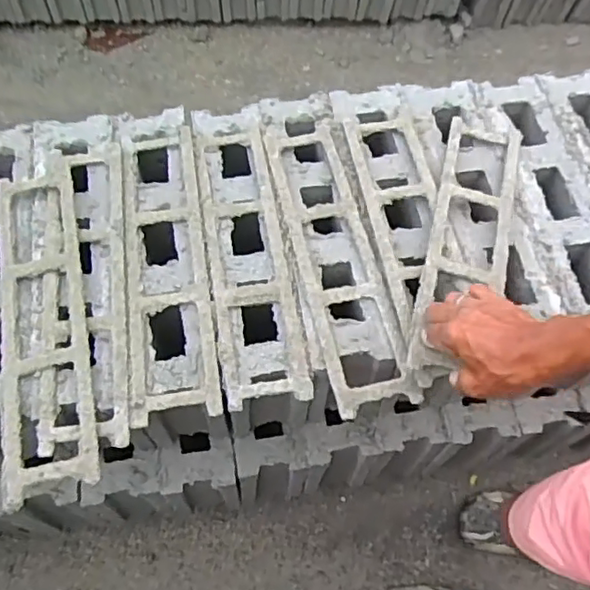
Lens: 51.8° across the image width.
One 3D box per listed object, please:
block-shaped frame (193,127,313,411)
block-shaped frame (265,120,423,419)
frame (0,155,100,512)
[{"bbox_3d":[-0.056,-0.053,0.713,0.092,0.015,0.373,-8,63,-5],"label":"block-shaped frame"},{"bbox_3d":[0.043,-0.054,0.704,0.090,0.015,0.385,-11,63,-6],"label":"block-shaped frame"},{"bbox_3d":[-0.271,0.016,0.652,0.091,0.018,0.385,-12,63,-6],"label":"frame"}]

